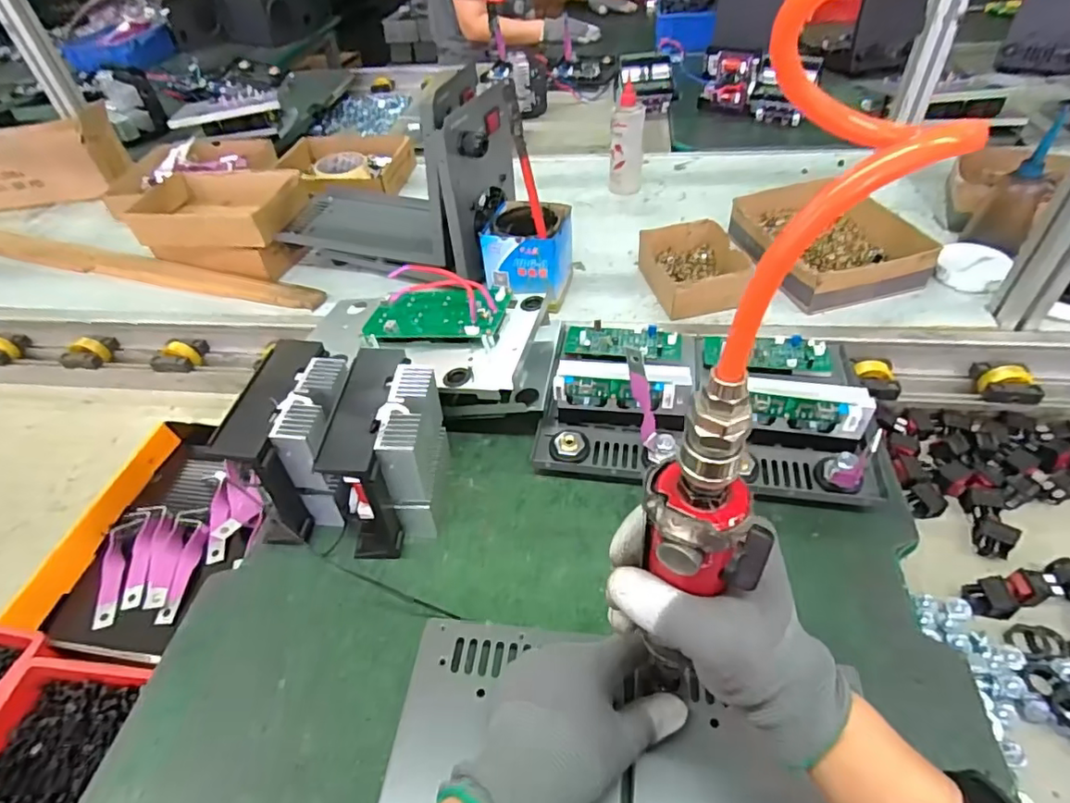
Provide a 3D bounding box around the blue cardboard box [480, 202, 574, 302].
[{"bbox_3d":[-0.007,-0.185,0.730,0.096,0.105,0.114,10,48,15],"label":"blue cardboard box"}]

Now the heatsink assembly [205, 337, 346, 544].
[{"bbox_3d":[-0.198,0.038,0.500,0.087,0.127,0.138,3,46,7],"label":"heatsink assembly"}]

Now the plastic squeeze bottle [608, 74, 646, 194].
[{"bbox_3d":[0.146,-0.409,0.904,0.053,0.151,0.050,3,46,8],"label":"plastic squeeze bottle"}]

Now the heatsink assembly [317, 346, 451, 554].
[{"bbox_3d":[-0.124,0.044,0.486,0.080,0.120,0.133,0,46,5],"label":"heatsink assembly"}]

